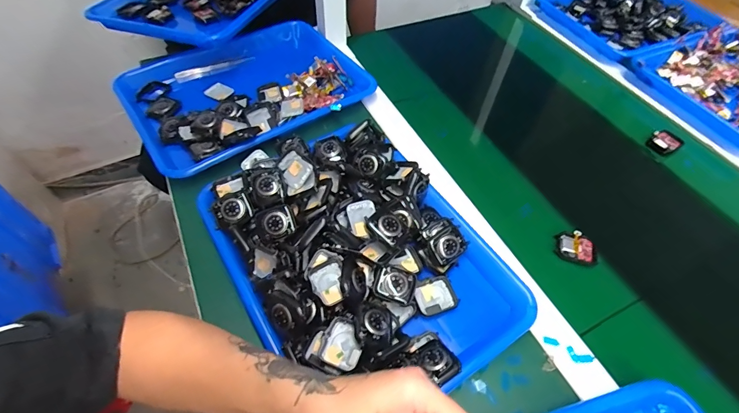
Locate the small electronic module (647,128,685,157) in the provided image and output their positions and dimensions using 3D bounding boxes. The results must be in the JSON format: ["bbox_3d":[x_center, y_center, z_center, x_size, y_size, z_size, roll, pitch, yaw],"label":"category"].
[{"bbox_3d":[0.453,-0.098,0.567,0.038,0.009,0.039,-37,71,3],"label":"small electronic module"}]

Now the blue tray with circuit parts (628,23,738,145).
[{"bbox_3d":[0.660,-0.220,0.648,0.297,0.037,0.258,-22,58,-16],"label":"blue tray with circuit parts"}]

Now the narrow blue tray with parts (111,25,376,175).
[{"bbox_3d":[-0.184,-0.176,0.577,0.340,0.057,0.259,-28,59,-20],"label":"narrow blue tray with parts"}]

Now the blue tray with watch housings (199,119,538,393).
[{"bbox_3d":[-0.017,0.040,0.400,0.246,0.064,0.334,-30,60,-21],"label":"blue tray with watch housings"}]

